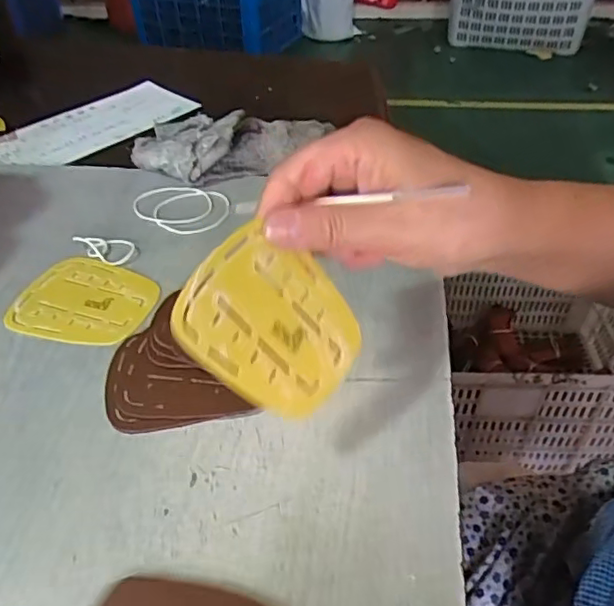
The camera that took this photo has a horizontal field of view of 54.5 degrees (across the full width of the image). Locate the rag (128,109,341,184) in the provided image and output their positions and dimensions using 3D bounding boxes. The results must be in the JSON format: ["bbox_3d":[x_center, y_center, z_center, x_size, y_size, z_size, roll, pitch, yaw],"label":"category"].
[{"bbox_3d":[-0.059,-0.141,0.508,0.167,0.036,0.071,-17,45,-18],"label":"rag"}]

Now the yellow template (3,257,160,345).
[{"bbox_3d":[-0.142,-0.002,0.386,0.086,0.004,0.072,9,43,10],"label":"yellow template"}]

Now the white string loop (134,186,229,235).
[{"bbox_3d":[-0.097,-0.074,0.457,0.075,0.004,0.055,4,43,5],"label":"white string loop"}]

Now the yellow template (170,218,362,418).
[{"bbox_3d":[-0.015,0.009,0.275,0.070,0.084,0.004,-55,19,-20],"label":"yellow template"}]

